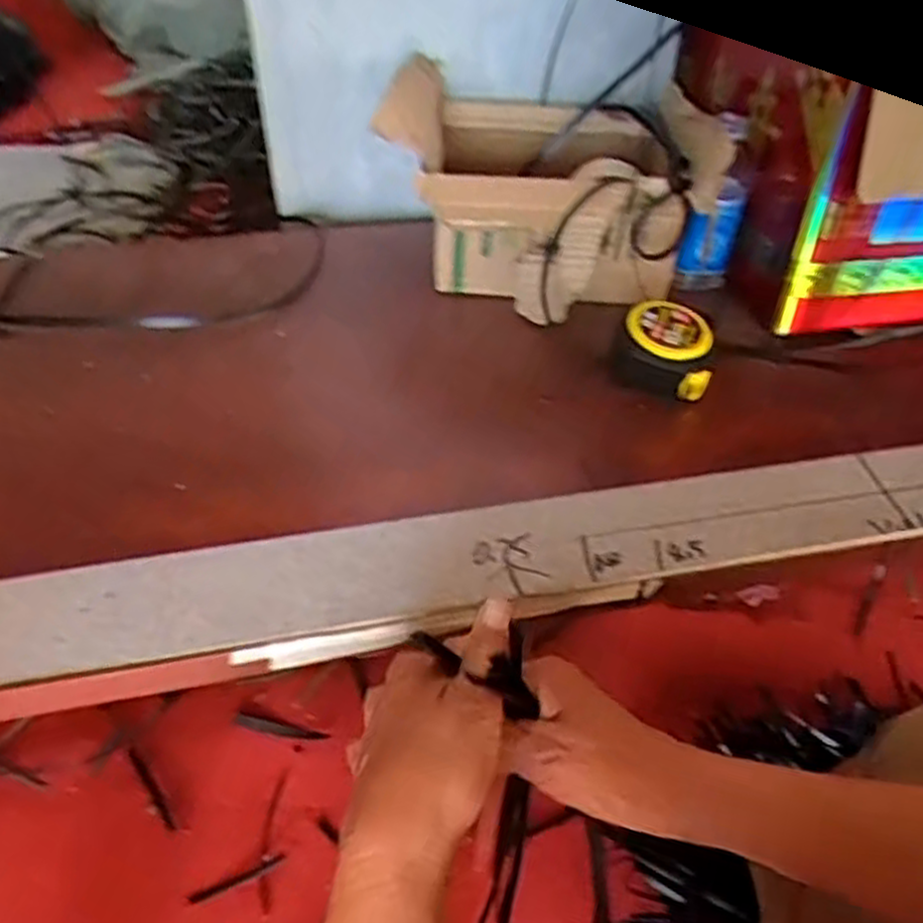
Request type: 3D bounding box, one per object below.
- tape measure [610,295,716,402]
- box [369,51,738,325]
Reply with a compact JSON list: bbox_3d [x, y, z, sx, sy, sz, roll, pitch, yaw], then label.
[{"bbox_3d":[0.167,-0.093,0.650,0.079,0.043,0.075,16,49,16],"label":"tape measure"},{"bbox_3d":[0.073,-0.269,0.737,0.280,0.125,0.268,-10,47,-8],"label":"box"}]

